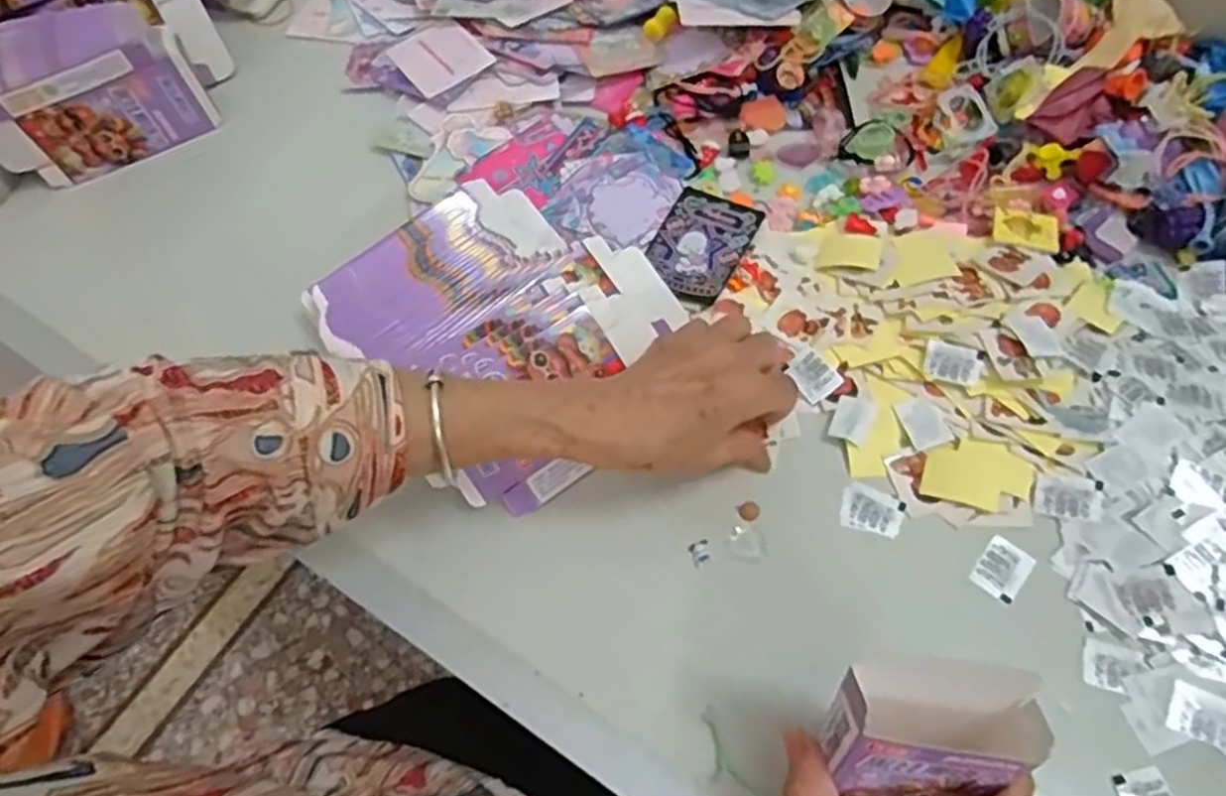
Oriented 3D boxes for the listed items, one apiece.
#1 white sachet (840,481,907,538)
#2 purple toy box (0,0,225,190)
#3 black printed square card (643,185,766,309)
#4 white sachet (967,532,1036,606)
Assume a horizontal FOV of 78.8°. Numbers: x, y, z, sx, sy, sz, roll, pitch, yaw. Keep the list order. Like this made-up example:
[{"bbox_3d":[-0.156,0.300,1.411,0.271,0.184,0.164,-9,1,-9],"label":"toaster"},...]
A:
[{"bbox_3d":[0.147,0.064,0.421,0.032,0.004,0.026,19,66,13],"label":"white sachet"},{"bbox_3d":[-0.393,-0.227,0.555,0.147,0.093,0.062,-31,65,-12],"label":"purple toy box"},{"bbox_3d":[0.059,-0.103,0.504,0.062,0.005,0.085,28,68,17],"label":"black printed square card"},{"bbox_3d":[0.210,0.092,0.401,0.024,0.004,0.032,38,71,20],"label":"white sachet"}]

